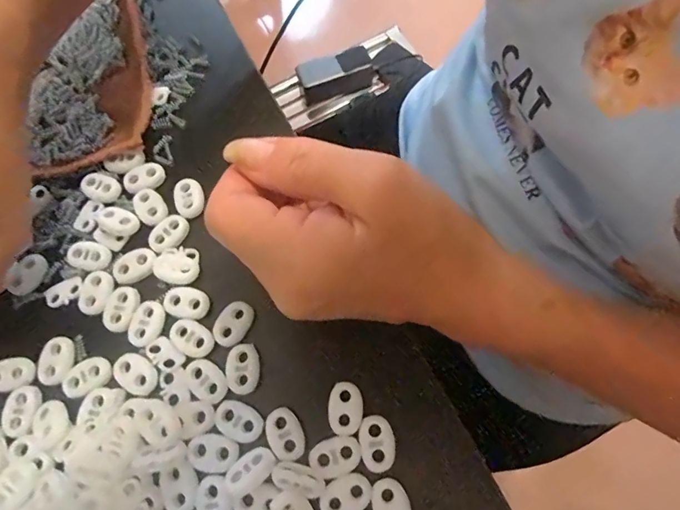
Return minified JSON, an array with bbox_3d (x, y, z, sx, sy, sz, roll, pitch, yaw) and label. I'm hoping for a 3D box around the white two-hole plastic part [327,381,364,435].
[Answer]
[{"bbox_3d":[0.003,0.069,0.194,0.015,0.004,0.022,-3,70,2],"label":"white two-hole plastic part"}]

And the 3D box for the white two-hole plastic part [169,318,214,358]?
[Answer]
[{"bbox_3d":[-0.072,0.039,0.207,0.022,0.004,0.015,32,75,13],"label":"white two-hole plastic part"}]

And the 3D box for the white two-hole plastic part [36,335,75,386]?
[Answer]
[{"bbox_3d":[-0.137,0.050,0.207,0.017,0.004,0.022,5,71,5],"label":"white two-hole plastic part"}]

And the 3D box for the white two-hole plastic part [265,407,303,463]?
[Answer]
[{"bbox_3d":[-0.024,0.078,0.189,0.015,0.004,0.022,-25,71,-6],"label":"white two-hole plastic part"}]

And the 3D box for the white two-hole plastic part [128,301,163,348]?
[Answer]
[{"bbox_3d":[-0.095,0.033,0.211,0.015,0.004,0.022,18,72,9],"label":"white two-hole plastic part"}]

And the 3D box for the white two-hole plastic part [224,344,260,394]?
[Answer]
[{"bbox_3d":[-0.046,0.053,0.202,0.016,0.004,0.022,-4,70,1],"label":"white two-hole plastic part"}]

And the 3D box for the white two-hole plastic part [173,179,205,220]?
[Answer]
[{"bbox_3d":[-0.082,-0.031,0.233,0.016,0.004,0.021,-20,71,-4],"label":"white two-hole plastic part"}]

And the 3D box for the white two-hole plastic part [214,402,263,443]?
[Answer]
[{"bbox_3d":[-0.046,0.074,0.193,0.022,0.004,0.014,23,73,10],"label":"white two-hole plastic part"}]

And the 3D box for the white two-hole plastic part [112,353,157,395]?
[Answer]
[{"bbox_3d":[-0.096,0.055,0.202,0.021,0.004,0.016,26,74,11],"label":"white two-hole plastic part"}]

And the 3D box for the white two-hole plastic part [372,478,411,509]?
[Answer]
[{"bbox_3d":[0.022,0.105,0.178,0.014,0.004,0.022,-16,70,-3],"label":"white two-hole plastic part"}]

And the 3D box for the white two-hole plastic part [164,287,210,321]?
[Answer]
[{"bbox_3d":[-0.077,0.023,0.213,0.023,0.004,0.015,8,71,6],"label":"white two-hole plastic part"}]

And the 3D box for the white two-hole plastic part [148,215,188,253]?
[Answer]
[{"bbox_3d":[-0.090,-0.012,0.226,0.016,0.004,0.022,34,75,14],"label":"white two-hole plastic part"}]

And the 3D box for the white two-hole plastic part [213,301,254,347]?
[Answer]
[{"bbox_3d":[-0.052,0.034,0.212,0.015,0.006,0.022,27,74,12],"label":"white two-hole plastic part"}]

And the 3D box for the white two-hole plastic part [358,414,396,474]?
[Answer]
[{"bbox_3d":[0.016,0.081,0.187,0.015,0.004,0.022,-11,70,-1],"label":"white two-hole plastic part"}]

